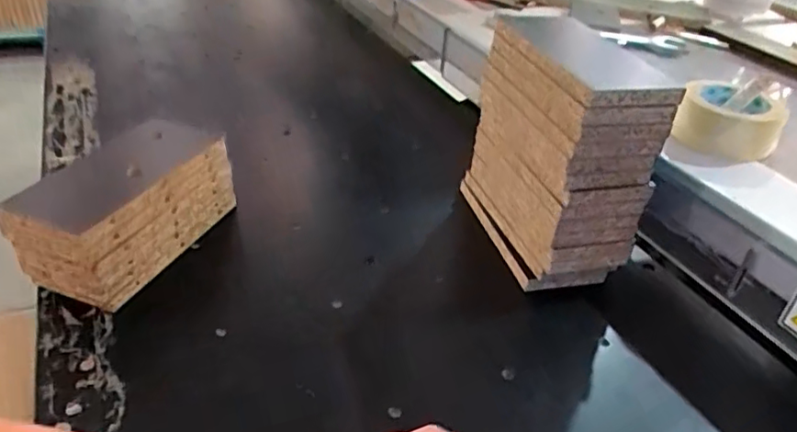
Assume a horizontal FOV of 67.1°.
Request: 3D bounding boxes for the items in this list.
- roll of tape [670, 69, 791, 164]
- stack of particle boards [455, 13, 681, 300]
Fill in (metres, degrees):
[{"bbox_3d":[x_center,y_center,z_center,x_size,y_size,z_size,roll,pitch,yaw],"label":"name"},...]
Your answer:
[{"bbox_3d":[0.390,-0.116,0.697,0.103,0.065,0.111,4,35,-3],"label":"roll of tape"},{"bbox_3d":[0.162,-0.065,0.638,0.111,0.201,0.212,-4,33,-14],"label":"stack of particle boards"}]

